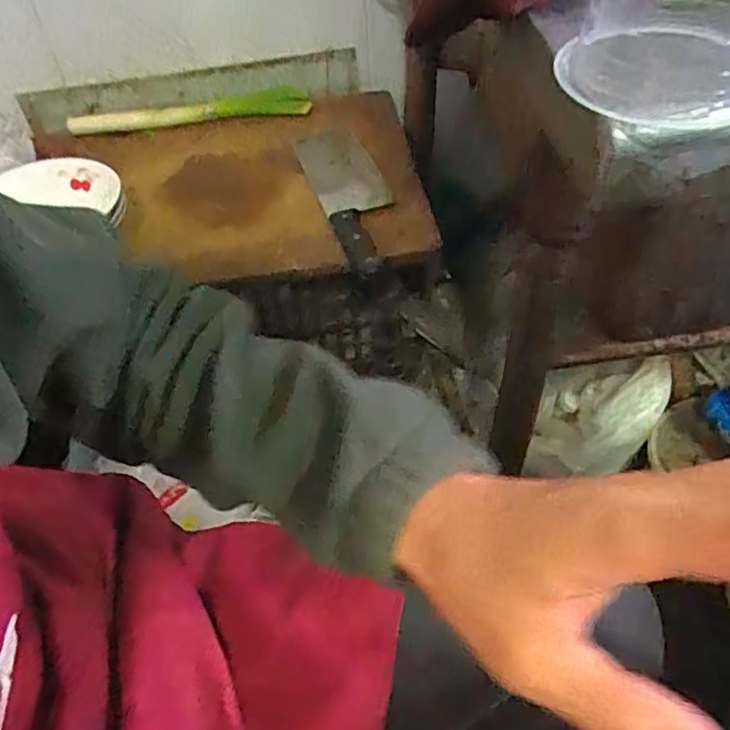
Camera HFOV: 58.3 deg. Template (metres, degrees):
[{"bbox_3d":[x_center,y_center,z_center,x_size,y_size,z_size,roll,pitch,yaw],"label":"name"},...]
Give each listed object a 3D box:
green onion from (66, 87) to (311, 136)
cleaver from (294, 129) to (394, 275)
[{"bbox_3d":[-0.228,-0.326,0.847,0.307,0.021,0.039,-5,50,0],"label":"green onion"},{"bbox_3d":[-0.013,-0.195,0.731,0.082,0.025,0.267,-16,51,-9],"label":"cleaver"}]

